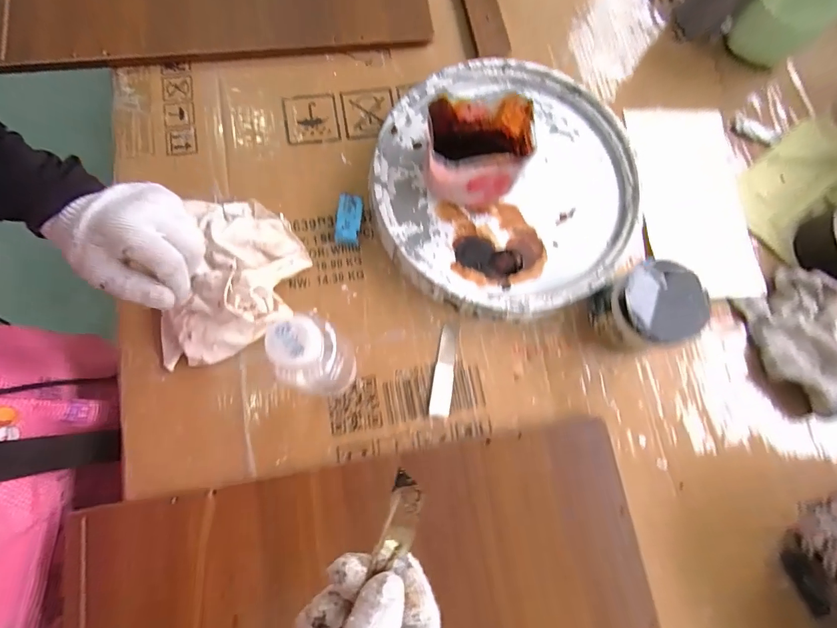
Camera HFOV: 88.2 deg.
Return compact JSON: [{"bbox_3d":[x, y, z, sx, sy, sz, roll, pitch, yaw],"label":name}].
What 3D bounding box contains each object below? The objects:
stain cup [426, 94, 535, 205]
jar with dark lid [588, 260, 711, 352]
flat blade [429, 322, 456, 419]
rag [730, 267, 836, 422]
[{"bbox_3d":[0.057,-0.162,0.438,0.098,0.085,0.080,-1,75,-4],"label":"stain cup"},{"bbox_3d":[0.223,-0.003,0.429,0.077,0.073,0.074,1,75,-3],"label":"jar with dark lid"},{"bbox_3d":[0.027,0.060,0.451,0.021,0.004,0.093,9,75,-1],"label":"flat blade"},{"bbox_3d":[0.417,0.031,0.460,0.091,0.036,0.160,-18,77,-8],"label":"rag"}]

